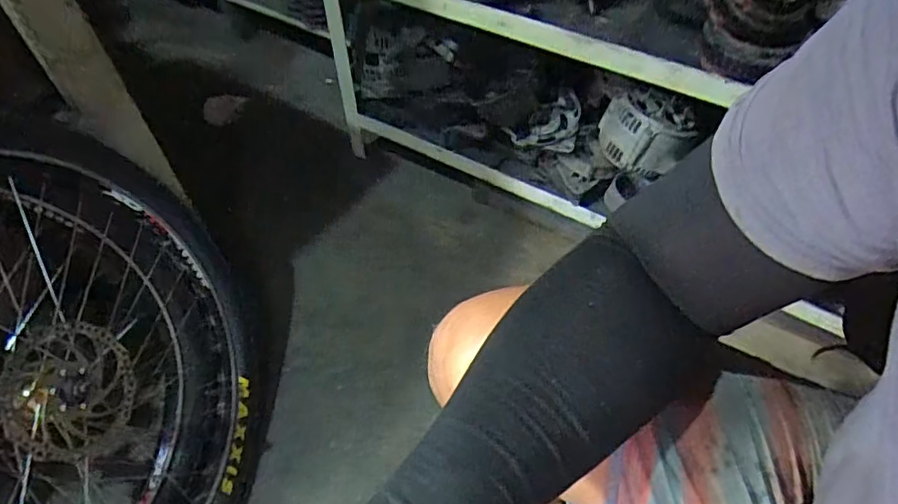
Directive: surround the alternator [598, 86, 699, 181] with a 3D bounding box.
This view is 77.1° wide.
[{"bbox_3d":[0.324,-0.203,0.942,0.109,0.102,0.124,-30,55,-21],"label":"alternator"}]

